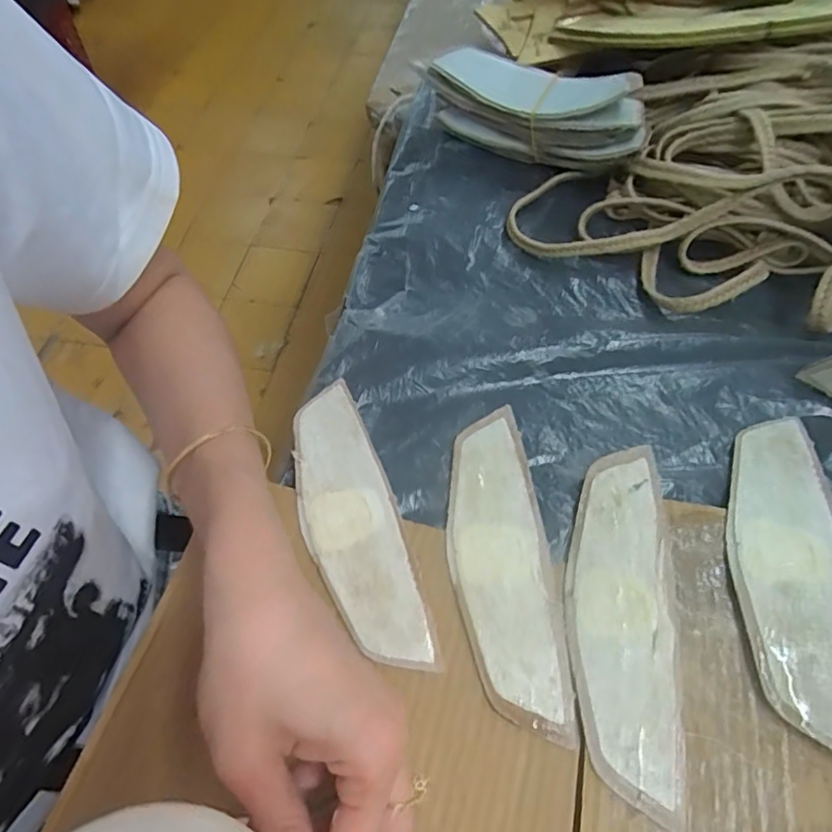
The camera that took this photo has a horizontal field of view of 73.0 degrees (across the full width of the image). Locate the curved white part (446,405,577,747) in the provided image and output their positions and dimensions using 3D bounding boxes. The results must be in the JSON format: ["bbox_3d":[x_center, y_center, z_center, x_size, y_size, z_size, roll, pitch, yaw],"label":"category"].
[{"bbox_3d":[0.044,0.074,0.301,0.050,0.009,0.171,-5,59,1],"label":"curved white part"}]

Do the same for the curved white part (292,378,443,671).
[{"bbox_3d":[-0.037,0.056,0.315,0.050,0.006,0.170,-17,60,-6],"label":"curved white part"}]

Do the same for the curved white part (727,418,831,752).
[{"bbox_3d":[0.187,0.073,0.283,0.050,0.013,0.163,5,60,7],"label":"curved white part"}]

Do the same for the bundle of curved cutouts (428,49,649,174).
[{"bbox_3d":[0.095,-0.250,0.445,0.194,0.067,0.075,31,66,20],"label":"bundle of curved cutouts"}]

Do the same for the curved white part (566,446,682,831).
[{"bbox_3d":[0.102,0.095,0.281,0.048,0.006,0.169,5,60,7],"label":"curved white part"}]

